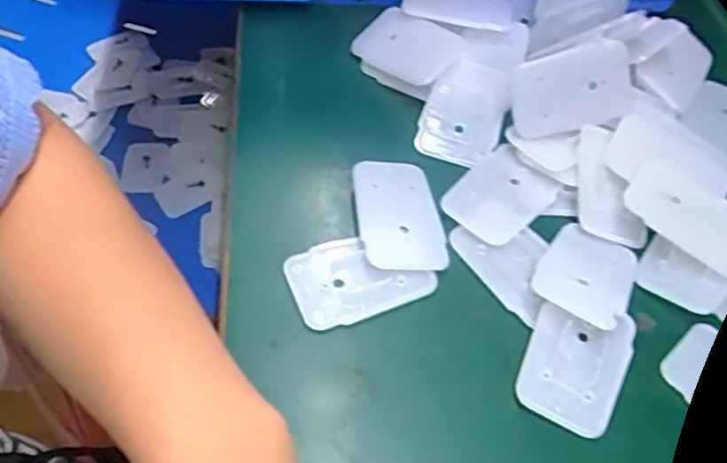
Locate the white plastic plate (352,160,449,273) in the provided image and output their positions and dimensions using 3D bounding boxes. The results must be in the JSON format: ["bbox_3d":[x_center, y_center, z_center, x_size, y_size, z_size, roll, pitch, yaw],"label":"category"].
[{"bbox_3d":[0.019,-0.009,0.357,0.043,0.006,0.070,-1,55,-10],"label":"white plastic plate"}]

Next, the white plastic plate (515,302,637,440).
[{"bbox_3d":[0.098,0.059,0.315,0.045,0.009,0.063,25,56,13],"label":"white plastic plate"}]

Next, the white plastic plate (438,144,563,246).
[{"bbox_3d":[0.074,-0.020,0.373,0.045,0.006,0.061,38,60,21],"label":"white plastic plate"}]

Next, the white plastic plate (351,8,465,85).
[{"bbox_3d":[0.027,-0.116,0.426,0.063,0.006,0.044,36,75,24],"label":"white plastic plate"}]

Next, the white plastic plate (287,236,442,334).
[{"bbox_3d":[-0.003,0.020,0.337,0.066,0.010,0.044,-18,57,-17],"label":"white plastic plate"}]

